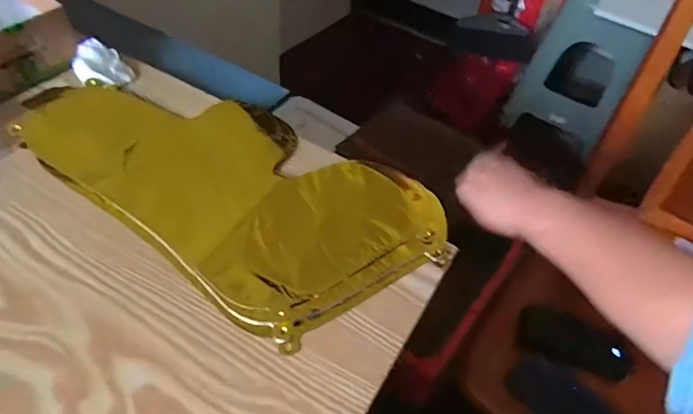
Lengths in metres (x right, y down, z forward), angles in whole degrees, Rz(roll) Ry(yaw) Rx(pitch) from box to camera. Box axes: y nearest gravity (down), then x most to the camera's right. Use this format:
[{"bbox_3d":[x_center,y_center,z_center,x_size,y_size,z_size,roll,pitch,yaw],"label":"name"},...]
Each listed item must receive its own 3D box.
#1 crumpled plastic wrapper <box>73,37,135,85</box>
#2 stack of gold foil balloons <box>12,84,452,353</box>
[{"bbox_3d":[-0.287,-0.164,0.556,0.053,0.024,0.072,-34,61,-28],"label":"crumpled plastic wrapper"},{"bbox_3d":[-0.118,-0.038,0.470,0.410,0.012,0.210,32,55,20],"label":"stack of gold foil balloons"}]

